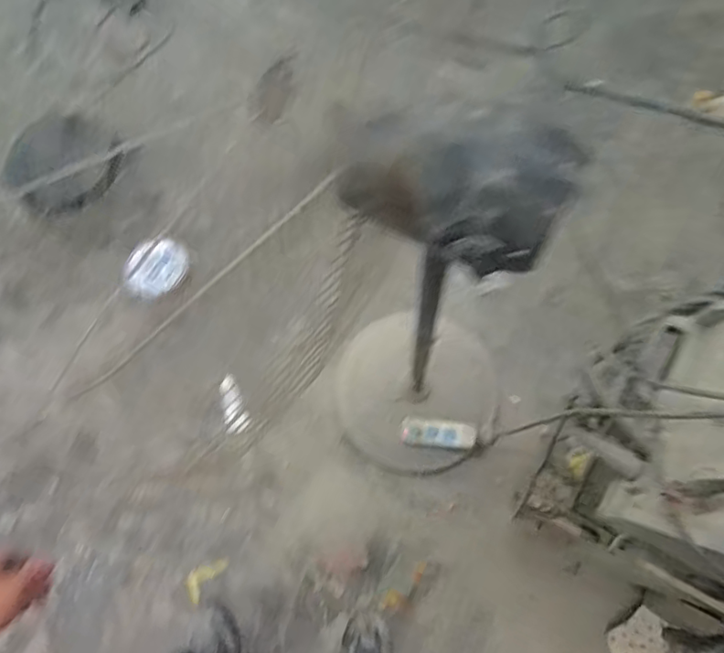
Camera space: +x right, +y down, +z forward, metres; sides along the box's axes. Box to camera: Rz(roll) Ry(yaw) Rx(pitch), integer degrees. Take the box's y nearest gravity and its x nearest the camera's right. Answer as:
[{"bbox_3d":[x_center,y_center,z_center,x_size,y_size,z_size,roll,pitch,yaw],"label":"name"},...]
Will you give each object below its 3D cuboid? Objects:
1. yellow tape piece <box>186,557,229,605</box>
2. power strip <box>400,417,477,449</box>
[{"bbox_3d":[-0.389,0.614,1.425,0.062,0.006,0.121,33,73,14],"label":"yellow tape piece"},{"bbox_3d":[0.188,0.267,1.429,0.183,0.055,0.066,4,73,5],"label":"power strip"}]

